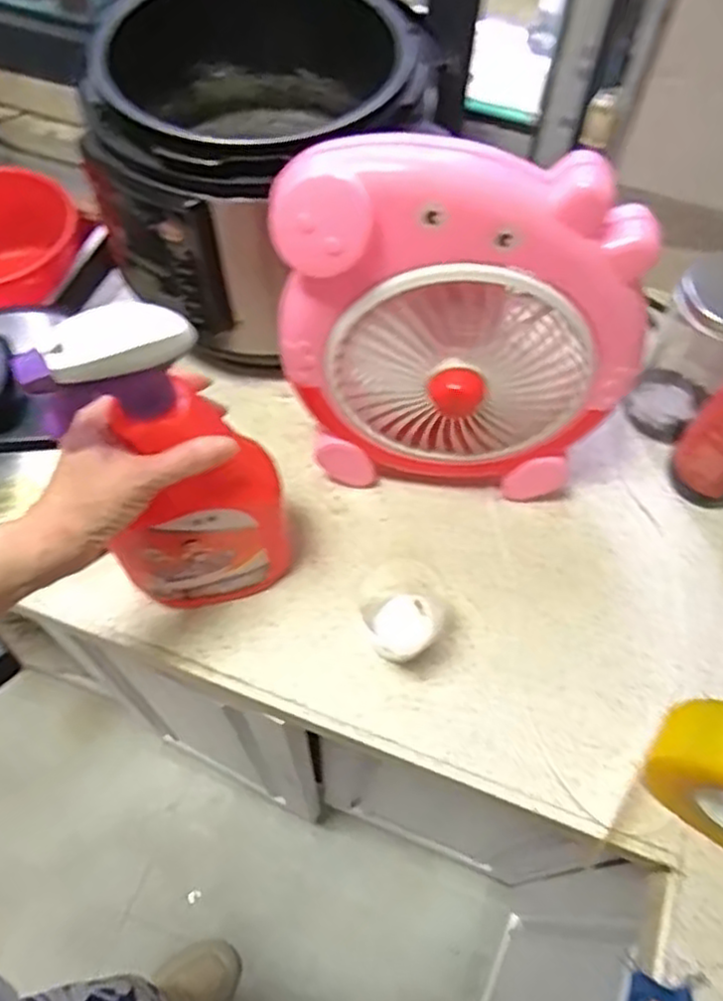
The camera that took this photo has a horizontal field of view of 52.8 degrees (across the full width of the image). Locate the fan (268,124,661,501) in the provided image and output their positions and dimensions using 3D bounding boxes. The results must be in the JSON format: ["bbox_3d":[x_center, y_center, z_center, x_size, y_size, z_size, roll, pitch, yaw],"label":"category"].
[{"bbox_3d":[0.065,-0.102,0.526,0.232,0.292,0.068,8,60,3],"label":"fan"}]

